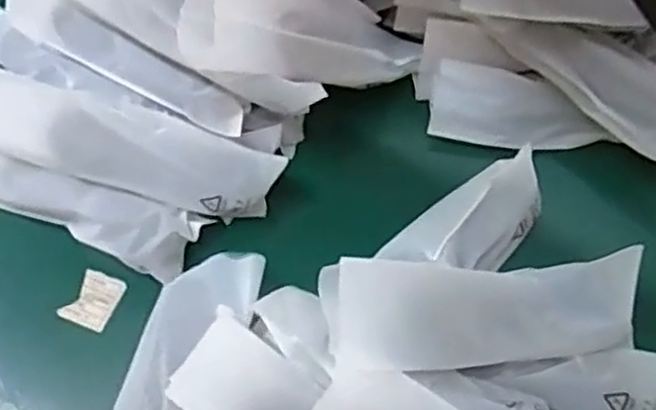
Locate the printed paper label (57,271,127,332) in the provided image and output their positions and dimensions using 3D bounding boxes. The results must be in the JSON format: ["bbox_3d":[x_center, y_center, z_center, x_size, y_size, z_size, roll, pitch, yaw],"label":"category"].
[{"bbox_3d":[-0.125,0.051,0.391,0.024,0.004,0.030,26,69,5],"label":"printed paper label"}]

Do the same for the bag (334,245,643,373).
[{"bbox_3d":[0.074,0.048,0.333,0.143,0.020,0.045,-2,63,-13],"label":"bag"}]

